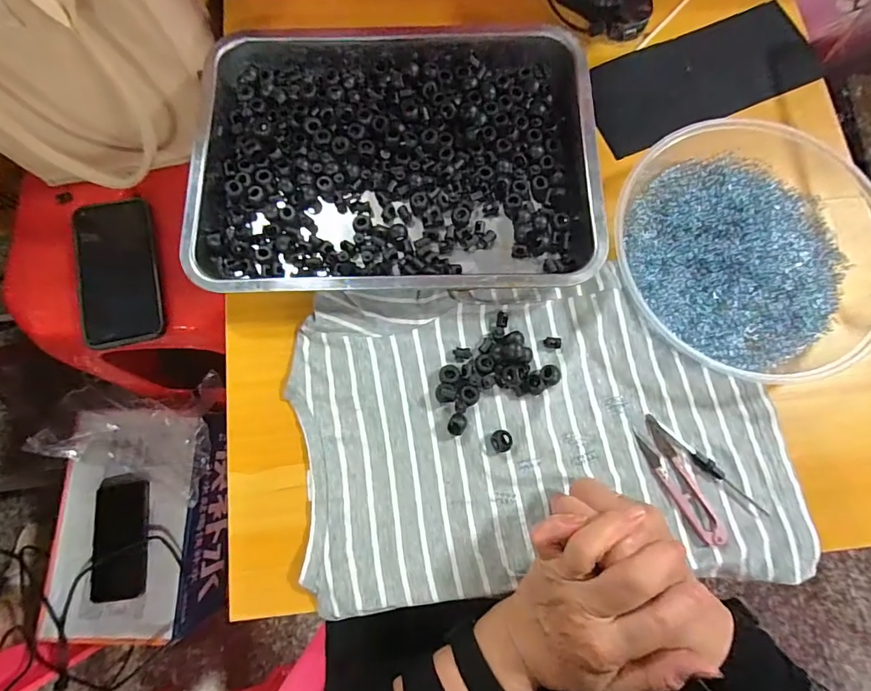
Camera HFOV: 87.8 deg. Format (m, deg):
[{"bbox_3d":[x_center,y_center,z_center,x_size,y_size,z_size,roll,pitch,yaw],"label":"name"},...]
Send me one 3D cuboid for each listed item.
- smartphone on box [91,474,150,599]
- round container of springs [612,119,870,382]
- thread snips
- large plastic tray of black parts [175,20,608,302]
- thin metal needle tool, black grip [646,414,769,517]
[{"bbox_3d":[-0.483,0.291,0.691,0.082,0.011,0.176,-4,78,-2],"label":"smartphone on box"},{"bbox_3d":[0.276,-0.091,0.387,0.226,0.041,0.235,0,78,-1],"label":"round container of springs"},{"bbox_3d":[0.196,0.110,0.361,0.024,0.009,0.101,-28,80,-7],"label":"thread snips"},{"bbox_3d":[-0.035,-0.179,0.403,0.338,0.040,0.276,-1,78,-1],"label":"large plastic tray of black parts"},{"bbox_3d":[0.219,0.096,0.363,0.114,0.007,0.010,43,81,7],"label":"thin metal needle tool, black grip"}]

